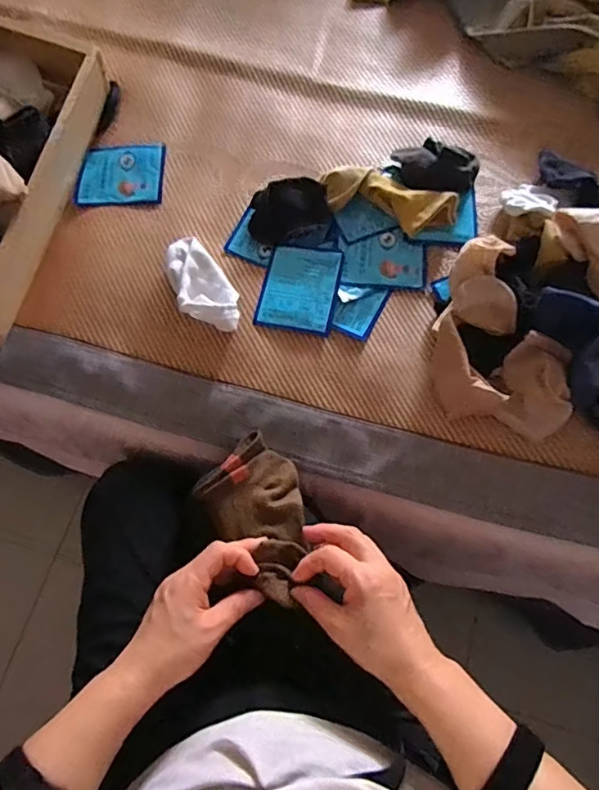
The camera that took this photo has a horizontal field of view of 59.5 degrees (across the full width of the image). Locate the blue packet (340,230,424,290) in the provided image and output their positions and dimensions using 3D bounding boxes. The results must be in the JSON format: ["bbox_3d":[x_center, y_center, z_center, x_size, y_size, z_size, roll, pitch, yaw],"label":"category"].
[{"bbox_3d":[0.097,-0.159,0.613,0.096,0.004,0.075,1,71,-2],"label":"blue packet"}]

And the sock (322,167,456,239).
[{"bbox_3d":[0.103,-0.228,0.618,0.158,0.033,0.055,23,73,9],"label":"sock"}]

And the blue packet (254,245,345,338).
[{"bbox_3d":[0.002,-0.123,0.604,0.085,0.008,0.104,12,72,5],"label":"blue packet"}]

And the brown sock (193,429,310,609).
[{"bbox_3d":[-0.032,0.113,0.499,0.097,0.046,0.139,-39,75,-11],"label":"brown sock"}]

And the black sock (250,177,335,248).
[{"bbox_3d":[-0.011,-0.216,0.619,0.093,0.035,0.068,1,71,2],"label":"black sock"}]

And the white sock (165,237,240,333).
[{"bbox_3d":[-0.111,-0.125,0.594,0.062,0.038,0.123,-22,72,-6],"label":"white sock"}]

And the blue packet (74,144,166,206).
[{"bbox_3d":[-0.223,-0.279,0.660,0.104,0.010,0.093,-2,71,1],"label":"blue packet"}]

